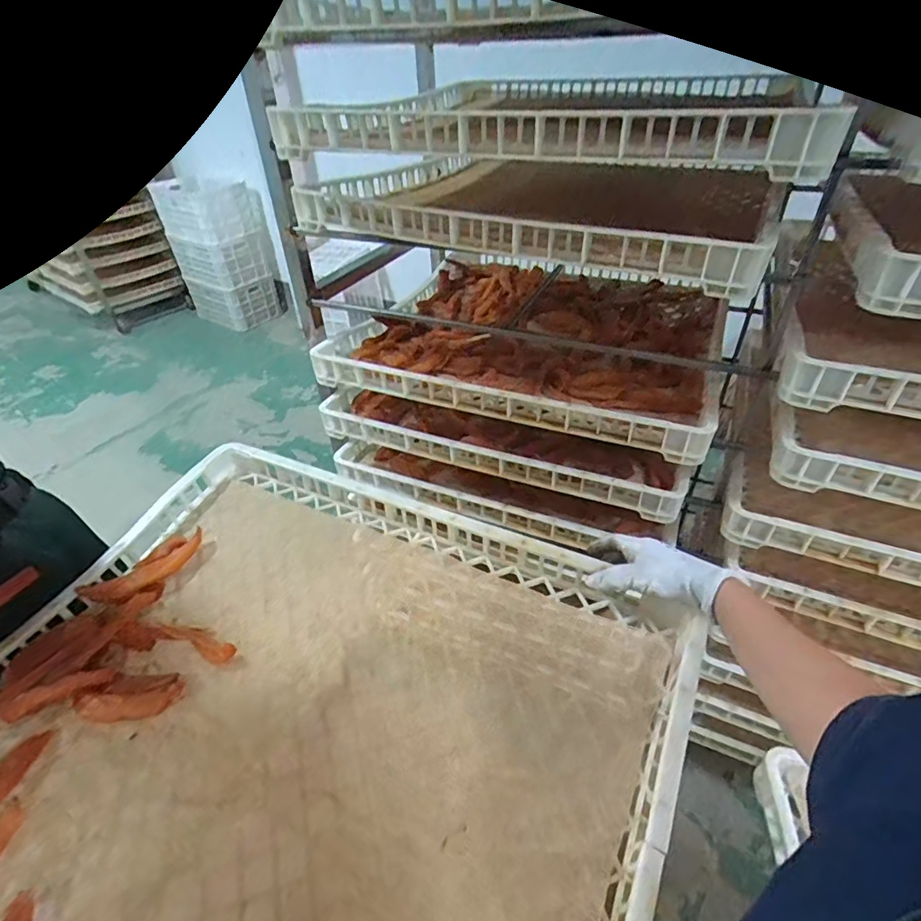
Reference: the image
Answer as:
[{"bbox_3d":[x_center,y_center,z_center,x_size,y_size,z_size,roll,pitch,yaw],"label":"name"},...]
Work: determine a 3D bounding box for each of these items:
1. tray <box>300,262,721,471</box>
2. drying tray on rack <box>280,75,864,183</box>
[{"bbox_3d":[0.152,-0.251,1.020,0.685,0.072,0.563,14,42,20],"label":"tray"},{"bbox_3d":[0.163,-0.557,0.813,0.657,0.055,0.685,17,43,24],"label":"drying tray on rack"}]

